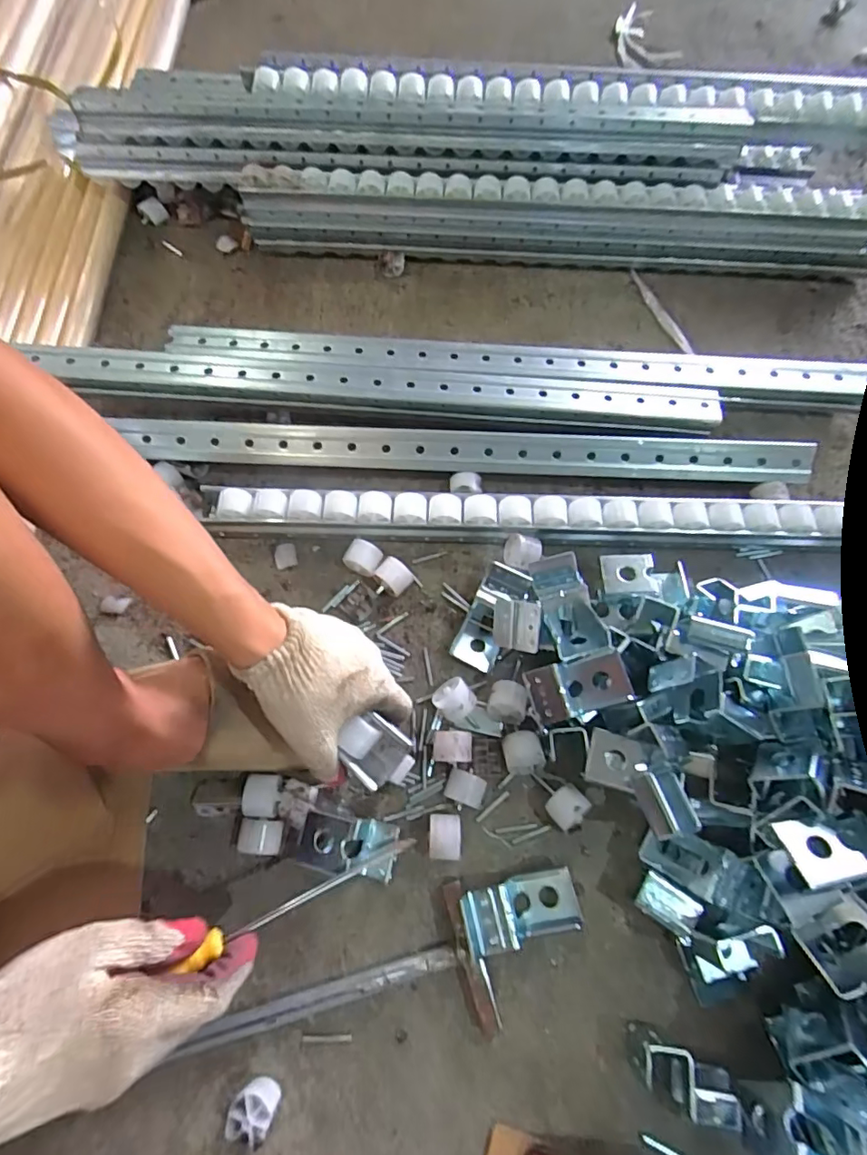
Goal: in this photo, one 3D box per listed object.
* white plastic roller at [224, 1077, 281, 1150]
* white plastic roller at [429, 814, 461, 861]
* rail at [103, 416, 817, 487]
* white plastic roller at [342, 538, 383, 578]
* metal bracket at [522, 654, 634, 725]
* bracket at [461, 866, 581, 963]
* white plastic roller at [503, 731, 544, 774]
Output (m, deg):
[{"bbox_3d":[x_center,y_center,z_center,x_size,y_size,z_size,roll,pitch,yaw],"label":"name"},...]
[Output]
[{"bbox_3d":[-0.131,0.390,0.389,0.030,0.026,0.030,1,70,-1],"label":"white plastic roller"},{"bbox_3d":[0.010,0.220,0.451,0.026,0.026,0.034,0,70,-2],"label":"white plastic roller"},{"bbox_3d":[0.032,-0.135,0.558,0.708,0.024,0.036,4,69,0],"label":"rail"},{"bbox_3d":[-0.070,-0.018,0.544,0.035,0.034,0.028,24,71,7],"label":"white plastic roller"},{"bbox_3d":[0.126,0.092,0.449,0.088,0.029,0.045,-12,70,-6],"label":"metal bracket"},{"bbox_3d":[0.070,0.271,0.434,0.094,0.035,0.047,-16,71,-7],"label":"bracket"},{"bbox_3d":[0.080,0.159,0.480,0.033,0.030,0.036,-12,70,-6],"label":"white plastic roller"}]

